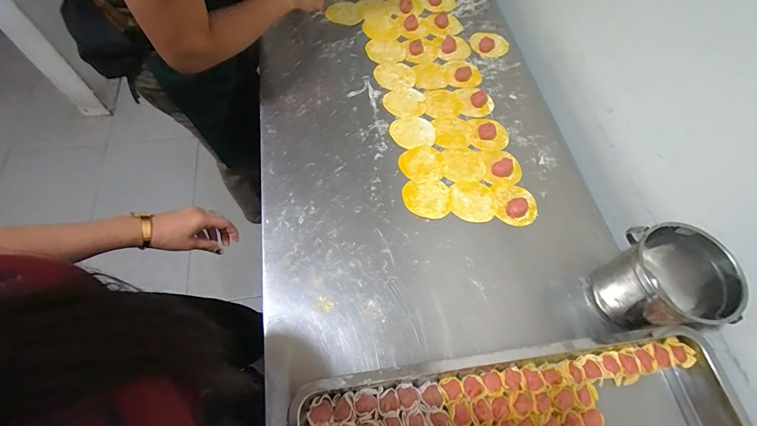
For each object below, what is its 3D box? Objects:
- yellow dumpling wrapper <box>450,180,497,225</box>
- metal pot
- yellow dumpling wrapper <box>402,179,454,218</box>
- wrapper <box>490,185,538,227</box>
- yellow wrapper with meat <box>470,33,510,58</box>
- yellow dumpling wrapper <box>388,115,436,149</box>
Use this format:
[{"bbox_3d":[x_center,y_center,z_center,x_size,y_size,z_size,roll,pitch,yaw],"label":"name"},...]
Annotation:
[{"bbox_3d":[0.174,-0.020,0.645,0.081,0.004,0.086,1,63,-3],"label":"yellow dumpling wrapper"},{"bbox_3d":[0.414,0.102,0.519,0.111,0.145,0.137,-9,66,-7],"label":"metal pot"},{"bbox_3d":[0.091,-0.027,0.643,0.087,0.004,0.079,-6,65,-6],"label":"yellow dumpling wrapper"},{"bbox_3d":[0.253,-0.018,0.640,0.077,0.021,0.078,2,65,-3],"label":"wrapper"},{"bbox_3d":[0.267,-0.404,0.843,0.090,0.009,0.073,-4,65,-5],"label":"yellow wrapper with meat"},{"bbox_3d":[0.070,-0.164,0.713,0.089,0.004,0.077,-5,65,-5],"label":"yellow dumpling wrapper"}]

